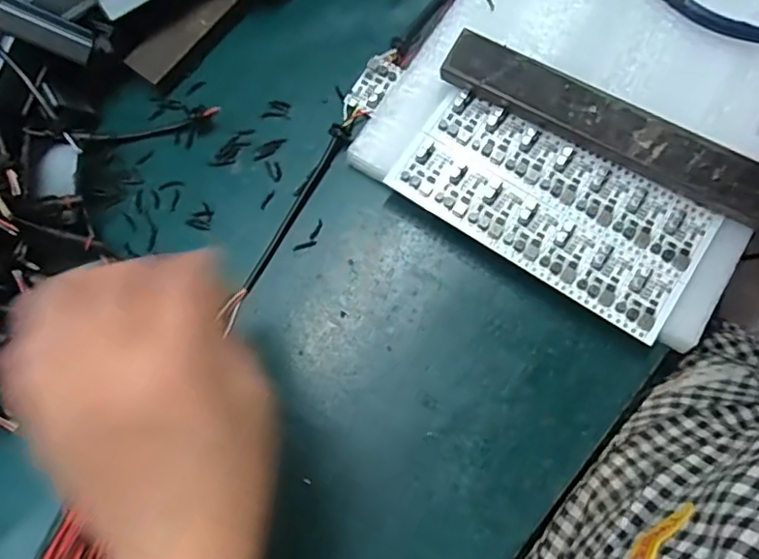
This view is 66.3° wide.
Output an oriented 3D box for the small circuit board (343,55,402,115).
[{"bbox_3d":[-0.004,-0.127,0.377,0.022,0.009,0.038,30,75,9],"label":"small circuit board"}]

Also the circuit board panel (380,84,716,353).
[{"bbox_3d":[0.098,-0.045,0.335,0.170,0.006,0.083,33,78,10],"label":"circuit board panel"}]

